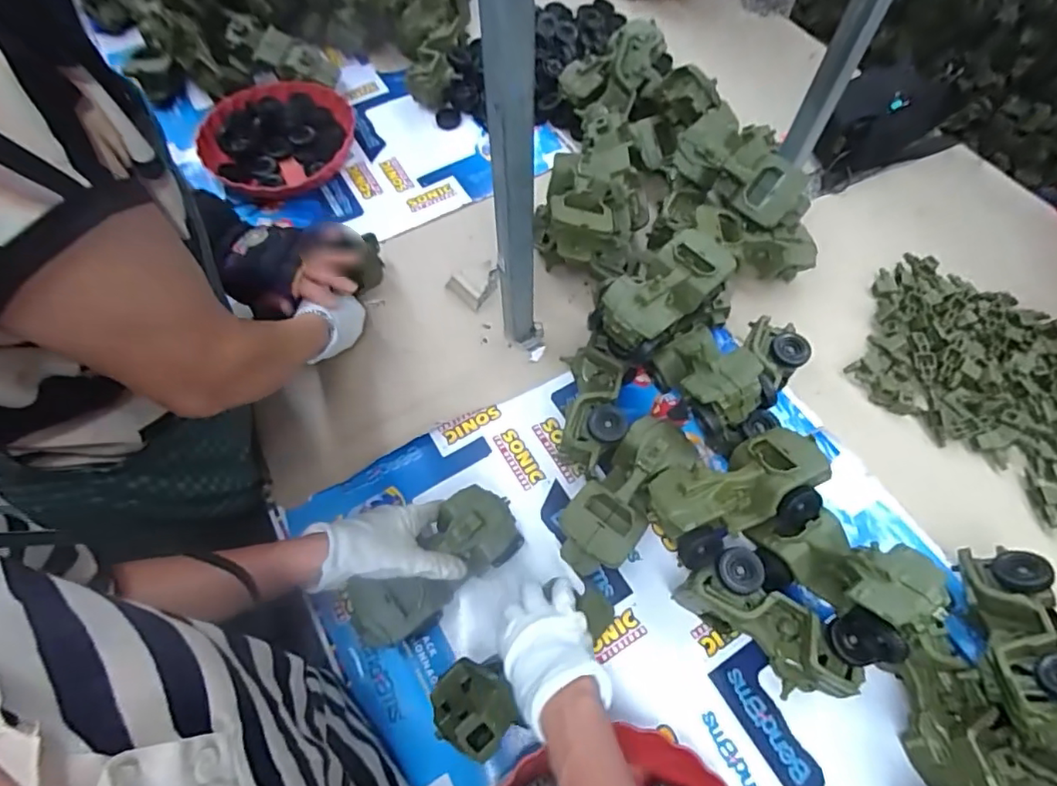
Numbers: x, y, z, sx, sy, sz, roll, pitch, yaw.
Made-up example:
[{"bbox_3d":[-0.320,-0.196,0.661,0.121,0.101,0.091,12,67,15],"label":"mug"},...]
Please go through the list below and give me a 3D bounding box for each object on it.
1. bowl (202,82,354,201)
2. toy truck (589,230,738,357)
[{"bbox_3d":[-0.395,-0.401,0.902,0.216,0.067,0.215,0,63,0],"label":"bowl"},{"bbox_3d":[0.158,-0.118,0.654,0.189,0.074,0.088,-38,69,-17],"label":"toy truck"}]

